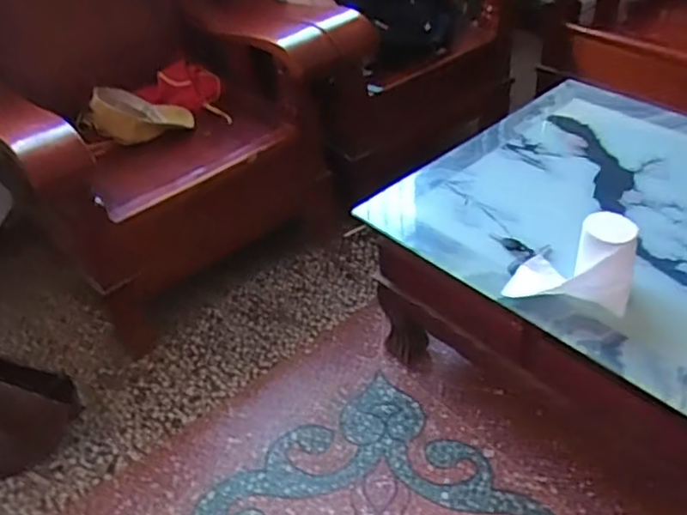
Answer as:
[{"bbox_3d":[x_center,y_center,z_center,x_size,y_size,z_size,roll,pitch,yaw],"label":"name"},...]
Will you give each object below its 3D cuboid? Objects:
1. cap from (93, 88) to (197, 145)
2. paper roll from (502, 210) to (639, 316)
[{"bbox_3d":[-0.524,-0.386,1.676,0.234,0.119,0.129,0,40,7],"label":"cap"},{"bbox_3d":[0.392,0.004,1.105,0.202,0.137,0.110,10,42,19],"label":"paper roll"}]

